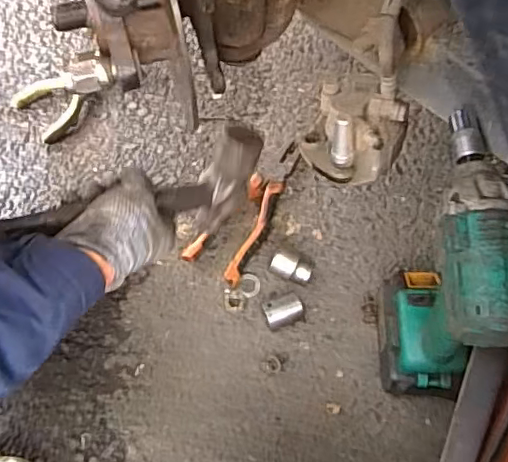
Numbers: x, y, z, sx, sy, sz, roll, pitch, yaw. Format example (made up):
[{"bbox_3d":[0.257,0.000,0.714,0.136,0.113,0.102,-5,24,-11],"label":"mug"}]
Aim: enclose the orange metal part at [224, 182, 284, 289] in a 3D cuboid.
[{"bbox_3d":[0.000,0.002,0.623,0.018,0.018,0.136,22,66,11],"label":"orange metal part"}]

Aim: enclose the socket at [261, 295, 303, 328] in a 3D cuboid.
[{"bbox_3d":[0.030,0.085,0.574,0.039,0.031,0.025,-17,65,-7],"label":"socket"}]

